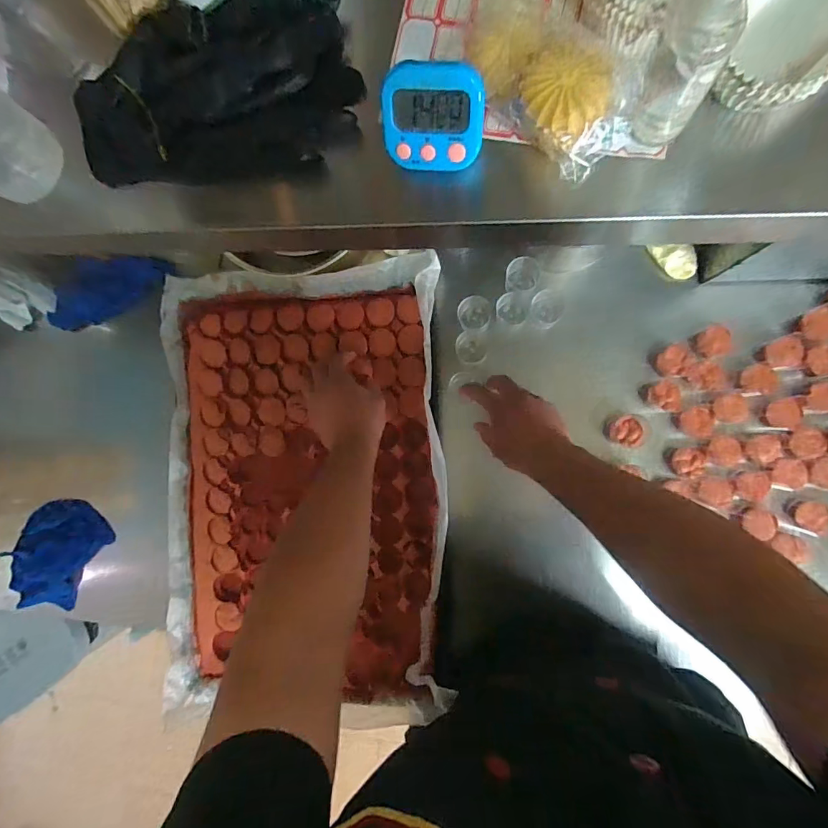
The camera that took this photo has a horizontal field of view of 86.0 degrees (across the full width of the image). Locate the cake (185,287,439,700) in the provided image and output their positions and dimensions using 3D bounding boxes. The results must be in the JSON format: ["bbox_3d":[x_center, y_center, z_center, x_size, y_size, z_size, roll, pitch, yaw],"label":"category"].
[{"bbox_3d":[-0.157,0.109,0.647,0.368,0.031,0.556,-2,89,8],"label":"cake"}]

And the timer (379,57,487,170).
[{"bbox_3d":[0.013,-0.200,0.302,0.067,0.014,0.060,7,134,7],"label":"timer"}]

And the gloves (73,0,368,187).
[{"bbox_3d":[-0.157,-0.254,0.350,0.227,0.047,0.112,-3,90,8],"label":"gloves"}]

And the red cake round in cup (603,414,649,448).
[{"bbox_3d":[0.289,0.022,0.604,0.052,0.024,0.042,3,91,8],"label":"red cake round in cup"}]

